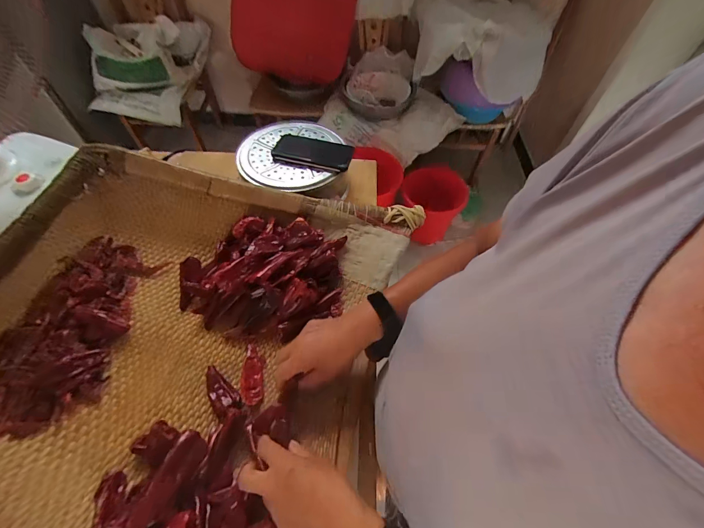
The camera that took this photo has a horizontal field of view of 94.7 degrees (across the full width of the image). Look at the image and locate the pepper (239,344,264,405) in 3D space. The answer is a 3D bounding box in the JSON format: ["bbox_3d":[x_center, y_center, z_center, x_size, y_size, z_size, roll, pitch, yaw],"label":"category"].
[{"bbox_3d":[-0.154,0.165,0.494,0.031,0.016,0.091,-8,57,-7],"label":"pepper"}]

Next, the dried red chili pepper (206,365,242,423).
[{"bbox_3d":[-0.195,0.184,0.479,0.036,0.022,0.087,-30,62,-20],"label":"dried red chili pepper"}]

